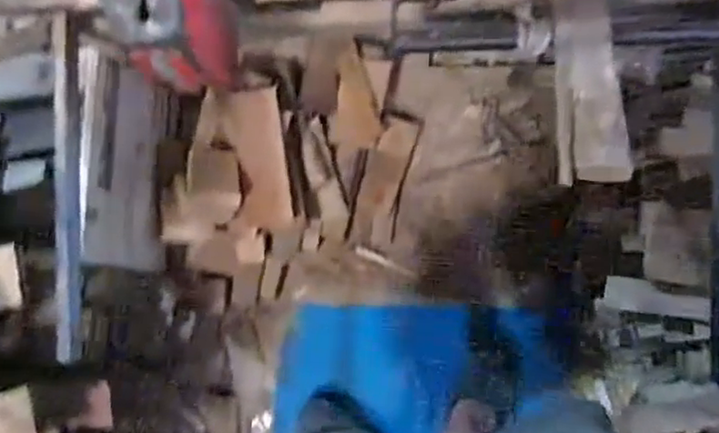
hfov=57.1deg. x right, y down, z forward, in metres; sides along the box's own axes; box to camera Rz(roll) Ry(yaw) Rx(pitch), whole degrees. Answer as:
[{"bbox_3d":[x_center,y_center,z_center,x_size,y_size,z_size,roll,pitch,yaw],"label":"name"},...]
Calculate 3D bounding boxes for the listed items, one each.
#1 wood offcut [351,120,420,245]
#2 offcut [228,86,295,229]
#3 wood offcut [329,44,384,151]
[{"bbox_3d":[0.051,-0.075,1.395,0.088,0.015,0.264,14,94,-15],"label":"wood offcut"},{"bbox_3d":[-0.198,-0.114,1.308,0.106,0.040,0.268,-4,95,10],"label":"offcut"},{"bbox_3d":[0.005,-0.245,1.360,0.101,0.016,0.202,6,95,-6],"label":"wood offcut"}]

